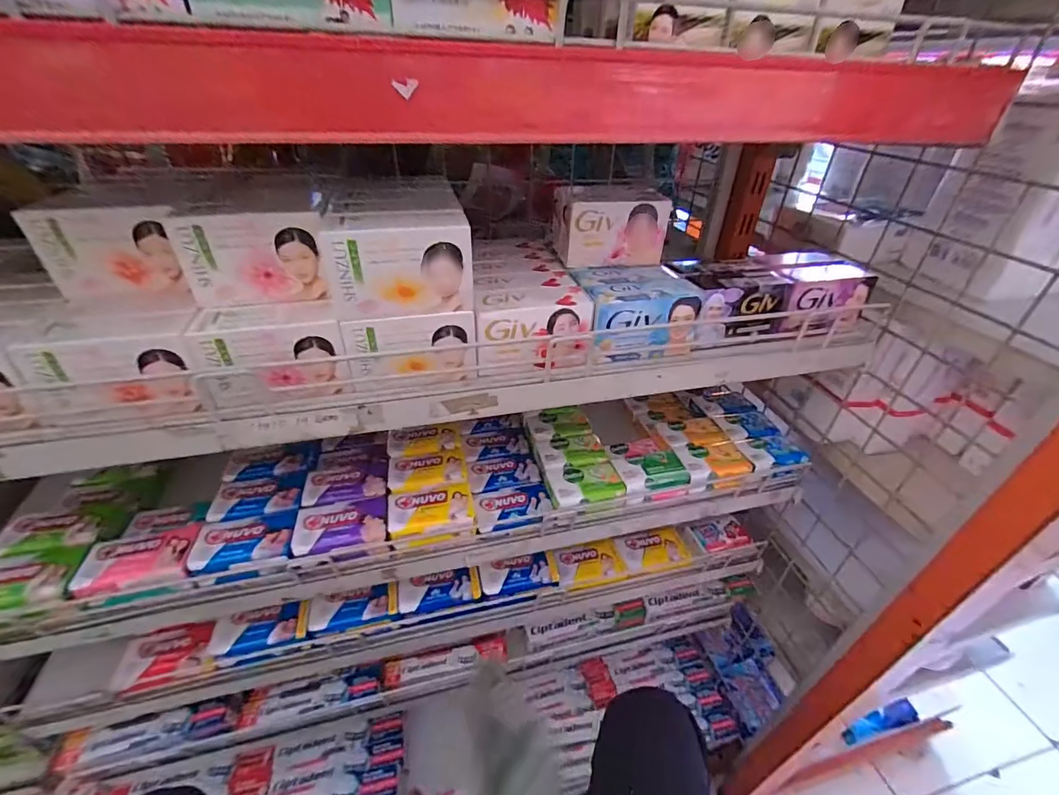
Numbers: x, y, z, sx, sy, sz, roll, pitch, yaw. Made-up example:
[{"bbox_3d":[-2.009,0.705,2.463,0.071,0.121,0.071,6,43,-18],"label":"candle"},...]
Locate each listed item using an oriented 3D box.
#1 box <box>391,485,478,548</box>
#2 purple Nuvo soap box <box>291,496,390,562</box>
[{"bbox_3d":[-0.097,0.119,0.458,0.080,0.032,0.049,-7,37,-13],"label":"box"},{"bbox_3d":[-0.178,0.129,0.441,0.082,0.032,0.050,-8,37,-14],"label":"purple Nuvo soap box"}]

